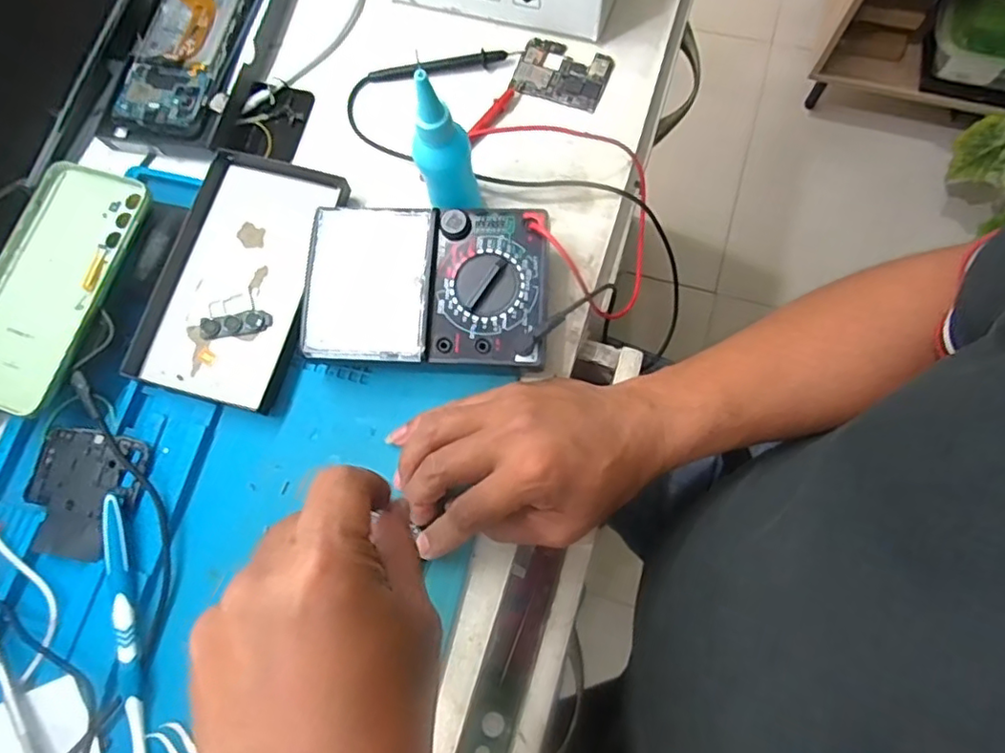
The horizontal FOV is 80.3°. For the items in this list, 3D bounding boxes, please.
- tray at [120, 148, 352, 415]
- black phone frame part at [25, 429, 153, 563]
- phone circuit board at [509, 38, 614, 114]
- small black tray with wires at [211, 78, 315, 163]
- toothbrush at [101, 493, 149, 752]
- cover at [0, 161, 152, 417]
[{"bbox_3d":[-0.180,-0.069,0.406,0.104,0.013,0.170,12,77,5],"label":"tray"},{"bbox_3d":[-0.265,0.073,0.374,0.069,0.007,0.076,9,76,7],"label":"black phone frame part"},{"bbox_3d":[0.044,-0.225,0.441,0.067,0.004,0.049,21,78,9],"label":"phone circuit board"},{"bbox_3d":[-0.179,-0.195,0.453,0.056,0.011,0.068,13,73,-6],"label":"small black tray with wires"},{"bbox_3d":[-0.216,0.161,0.344,0.016,0.014,0.182,-15,75,0],"label":"toothbrush"},{"bbox_3d":[-0.297,-0.061,0.389,0.079,0.005,0.165,20,78,7],"label":"cover"}]

